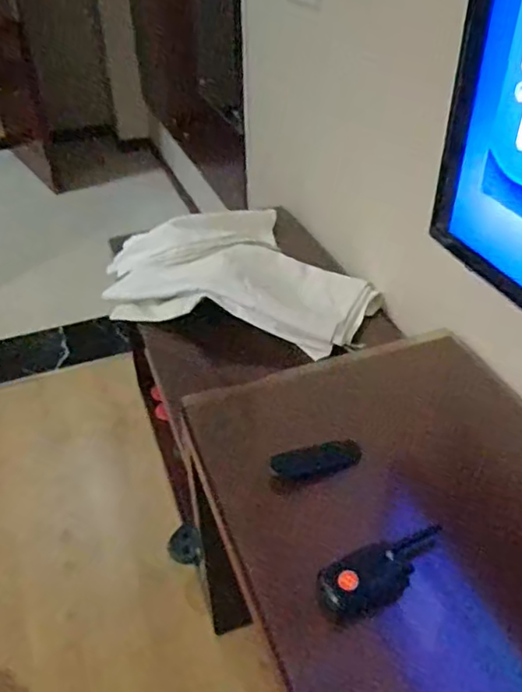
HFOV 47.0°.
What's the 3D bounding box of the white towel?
[{"bbox_3d":[-0.030,-0.180,1.390,0.602,0.119,0.459,14,42,17],"label":"white towel"}]

